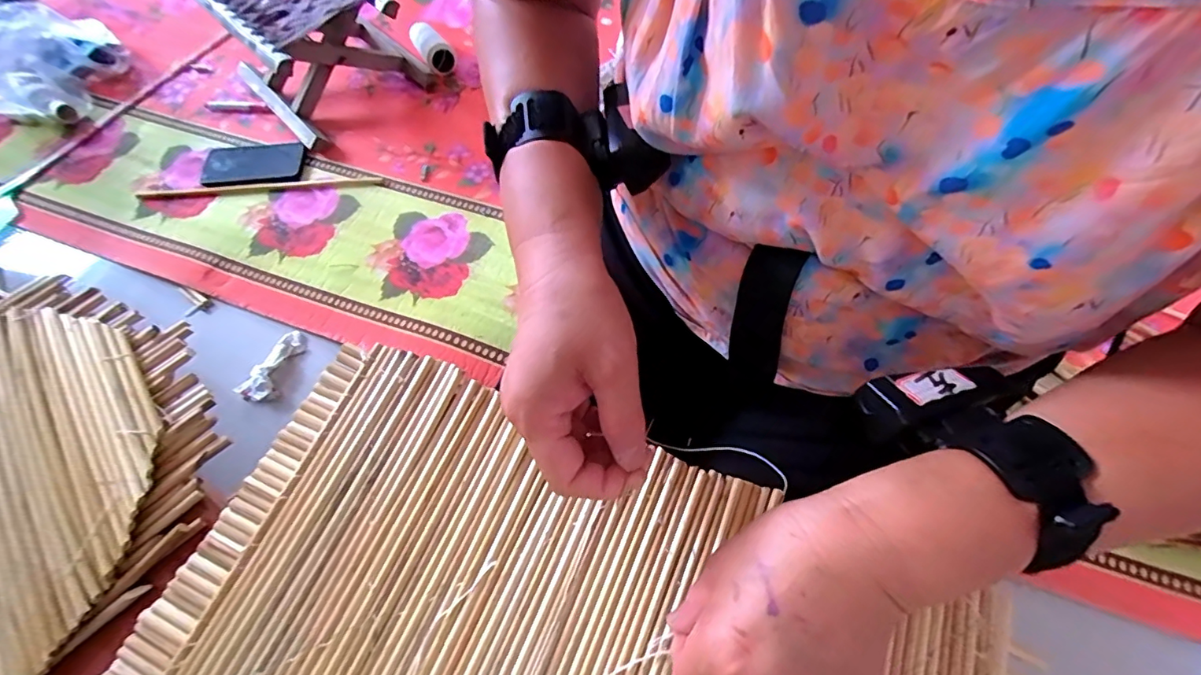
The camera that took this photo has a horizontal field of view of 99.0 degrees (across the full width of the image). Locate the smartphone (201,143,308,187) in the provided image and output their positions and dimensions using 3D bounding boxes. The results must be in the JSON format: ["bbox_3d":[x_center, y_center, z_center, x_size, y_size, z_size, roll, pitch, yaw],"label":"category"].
[{"bbox_3d":[-0.575,-0.290,0.855,0.159,0.015,0.093,-4,65,-7],"label":"smartphone"}]

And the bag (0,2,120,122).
[{"bbox_3d":[-0.982,-0.458,0.846,0.124,0.167,0.302,39,72,18],"label":"bag"}]

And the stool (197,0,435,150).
[{"bbox_3d":[-0.476,-0.501,0.871,0.261,0.184,0.251,-38,69,-14],"label":"stool"}]

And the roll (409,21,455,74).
[{"bbox_3d":[-0.306,-0.529,0.939,0.055,0.044,0.112,-30,67,-11],"label":"roll"}]

